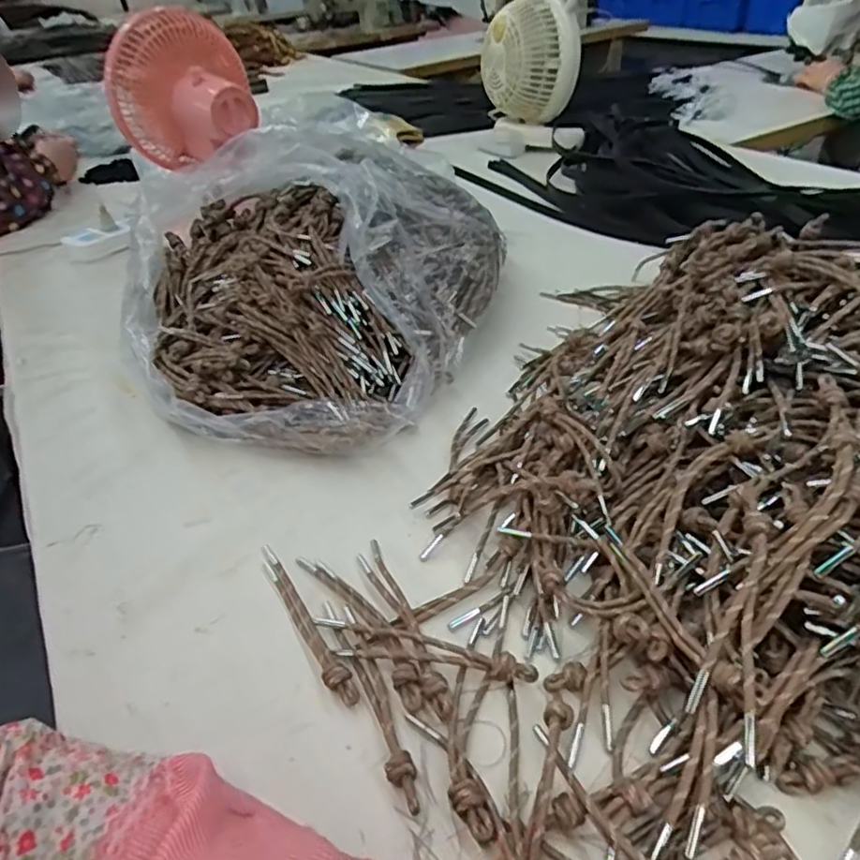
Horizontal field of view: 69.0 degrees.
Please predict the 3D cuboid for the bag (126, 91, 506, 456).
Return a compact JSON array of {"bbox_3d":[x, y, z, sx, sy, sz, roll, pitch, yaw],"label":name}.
[{"bbox_3d":[-0.147,-0.177,0.682,0.405,0.161,0.420,7,41,15],"label":"bag"}]

